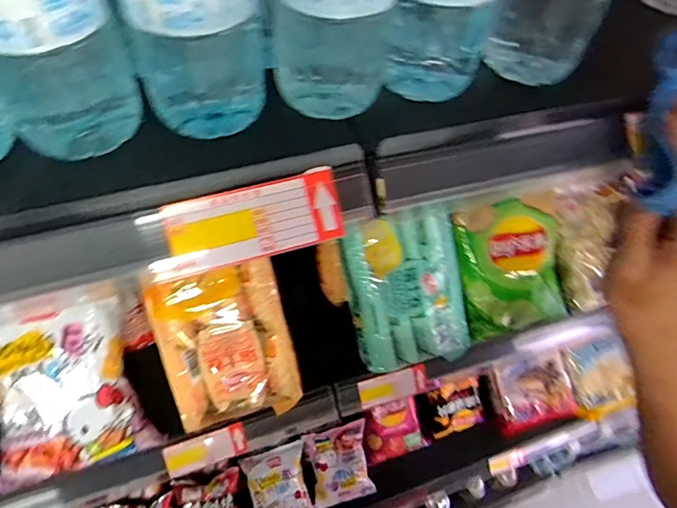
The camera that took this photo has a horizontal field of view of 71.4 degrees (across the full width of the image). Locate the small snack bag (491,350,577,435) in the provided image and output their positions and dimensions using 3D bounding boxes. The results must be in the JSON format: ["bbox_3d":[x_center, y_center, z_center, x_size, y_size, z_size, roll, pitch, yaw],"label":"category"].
[{"bbox_3d":[0.467,0.330,1.136,0.200,0.026,0.161,-14,90,-12],"label":"small snack bag"}]

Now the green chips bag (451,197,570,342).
[{"bbox_3d":[0.236,0.018,0.635,0.154,0.043,0.172,-11,96,-7],"label":"green chips bag"}]

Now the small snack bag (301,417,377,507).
[{"bbox_3d":[0.006,0.458,1.021,0.135,0.032,0.167,-10,93,-17],"label":"small snack bag"}]

